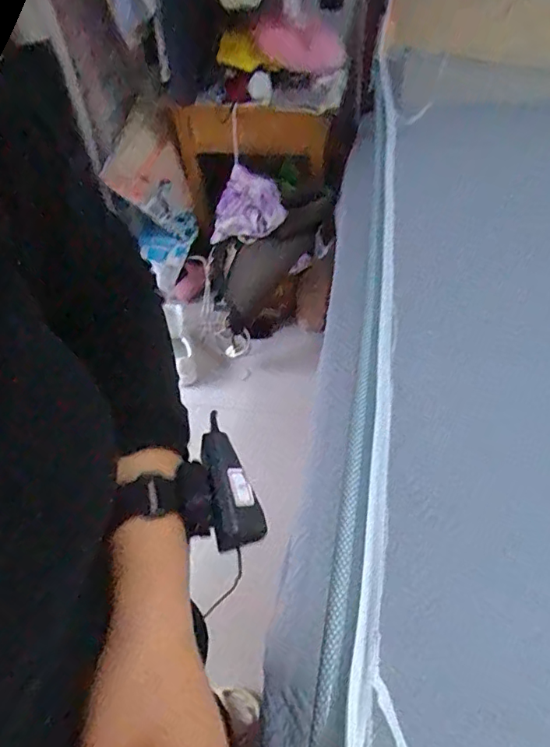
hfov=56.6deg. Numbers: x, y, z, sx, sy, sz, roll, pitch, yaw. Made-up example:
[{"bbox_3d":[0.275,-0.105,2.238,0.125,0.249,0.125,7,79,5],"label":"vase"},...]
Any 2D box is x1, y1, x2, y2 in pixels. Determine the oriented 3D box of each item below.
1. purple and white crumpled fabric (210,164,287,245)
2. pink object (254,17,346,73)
[{"bbox_3d":[-0.077,-0.551,1.725,0.249,0.241,0.090,18,15,23],"label":"purple and white crumpled fabric"},{"bbox_3d":[0.076,-0.977,1.514,0.273,0.117,0.076,23,54,24],"label":"pink object"}]

